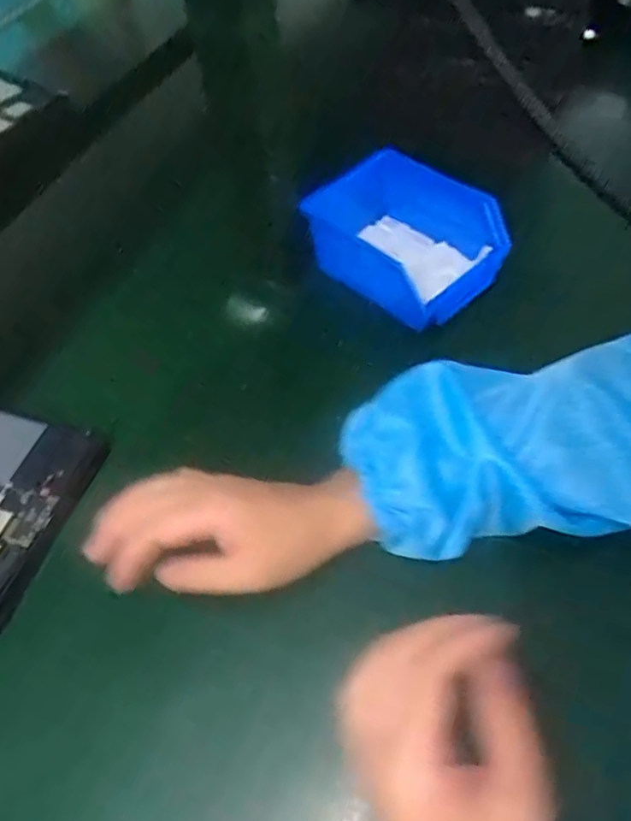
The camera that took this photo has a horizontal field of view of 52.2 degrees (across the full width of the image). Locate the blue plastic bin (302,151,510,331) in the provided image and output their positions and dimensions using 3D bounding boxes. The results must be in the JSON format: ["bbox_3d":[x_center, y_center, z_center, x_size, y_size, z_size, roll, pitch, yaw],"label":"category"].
[{"bbox_3d":[0.078,-0.143,0.530,0.138,0.082,0.103,36,59,27],"label":"blue plastic bin"}]

